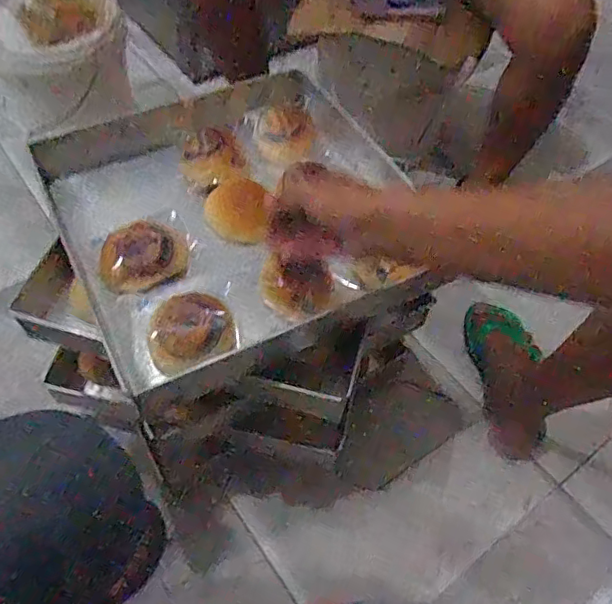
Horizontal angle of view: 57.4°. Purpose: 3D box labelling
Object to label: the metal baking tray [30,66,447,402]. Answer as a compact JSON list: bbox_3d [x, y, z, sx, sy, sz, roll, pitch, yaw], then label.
[{"bbox_3d":[-0.088,-0.111,0.694,0.413,0.063,0.399,-20,59,-17],"label":"metal baking tray"}]

